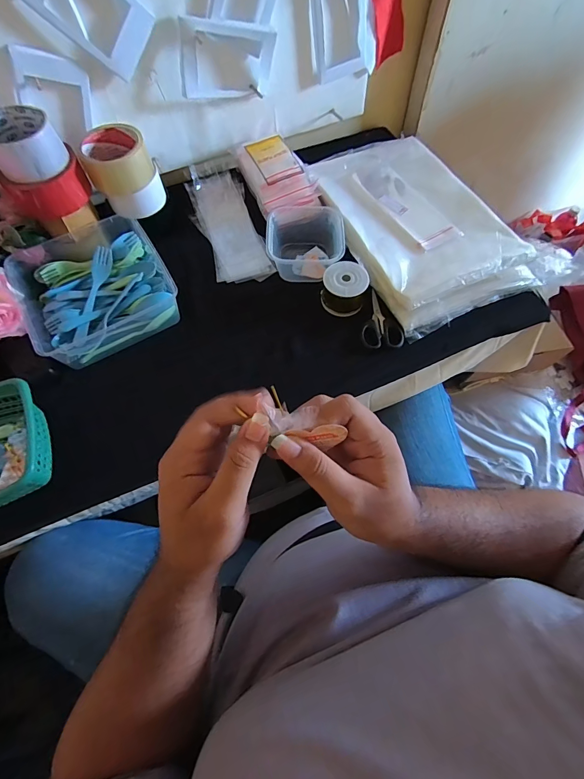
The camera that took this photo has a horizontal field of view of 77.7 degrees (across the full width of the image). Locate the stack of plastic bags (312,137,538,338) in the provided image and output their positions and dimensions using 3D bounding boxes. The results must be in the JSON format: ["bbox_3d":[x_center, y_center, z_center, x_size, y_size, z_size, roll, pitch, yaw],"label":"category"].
[{"bbox_3d":[0.203,-0.288,0.617,0.242,0.044,0.382,-22,66,-10],"label":"stack of plastic bags"}]

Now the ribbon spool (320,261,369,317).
[{"bbox_3d":[0.080,-0.153,0.554,0.068,0.051,0.065,0,64,1],"label":"ribbon spool"}]

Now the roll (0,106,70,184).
[{"bbox_3d":[-0.351,-0.322,0.477,0.086,0.050,0.084,-33,68,-14],"label":"roll"}]

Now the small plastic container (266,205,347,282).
[{"bbox_3d":[0.021,-0.241,0.592,0.119,0.067,0.128,-2,64,0],"label":"small plastic container"}]

